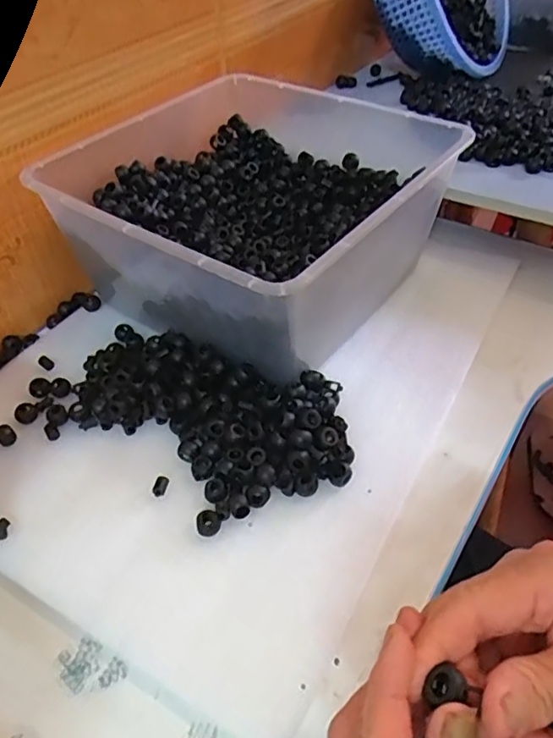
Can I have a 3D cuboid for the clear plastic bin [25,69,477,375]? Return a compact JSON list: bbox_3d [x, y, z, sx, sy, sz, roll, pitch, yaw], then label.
[{"bbox_3d":[-0.014,-0.153,0.548,0.297,0.139,0.322,28,53,25],"label":"clear plastic bin"}]

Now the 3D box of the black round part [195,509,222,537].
[{"bbox_3d":[-0.047,0.107,0.391,0.017,0.009,0.015,-12,49,-12],"label":"black round part"}]

